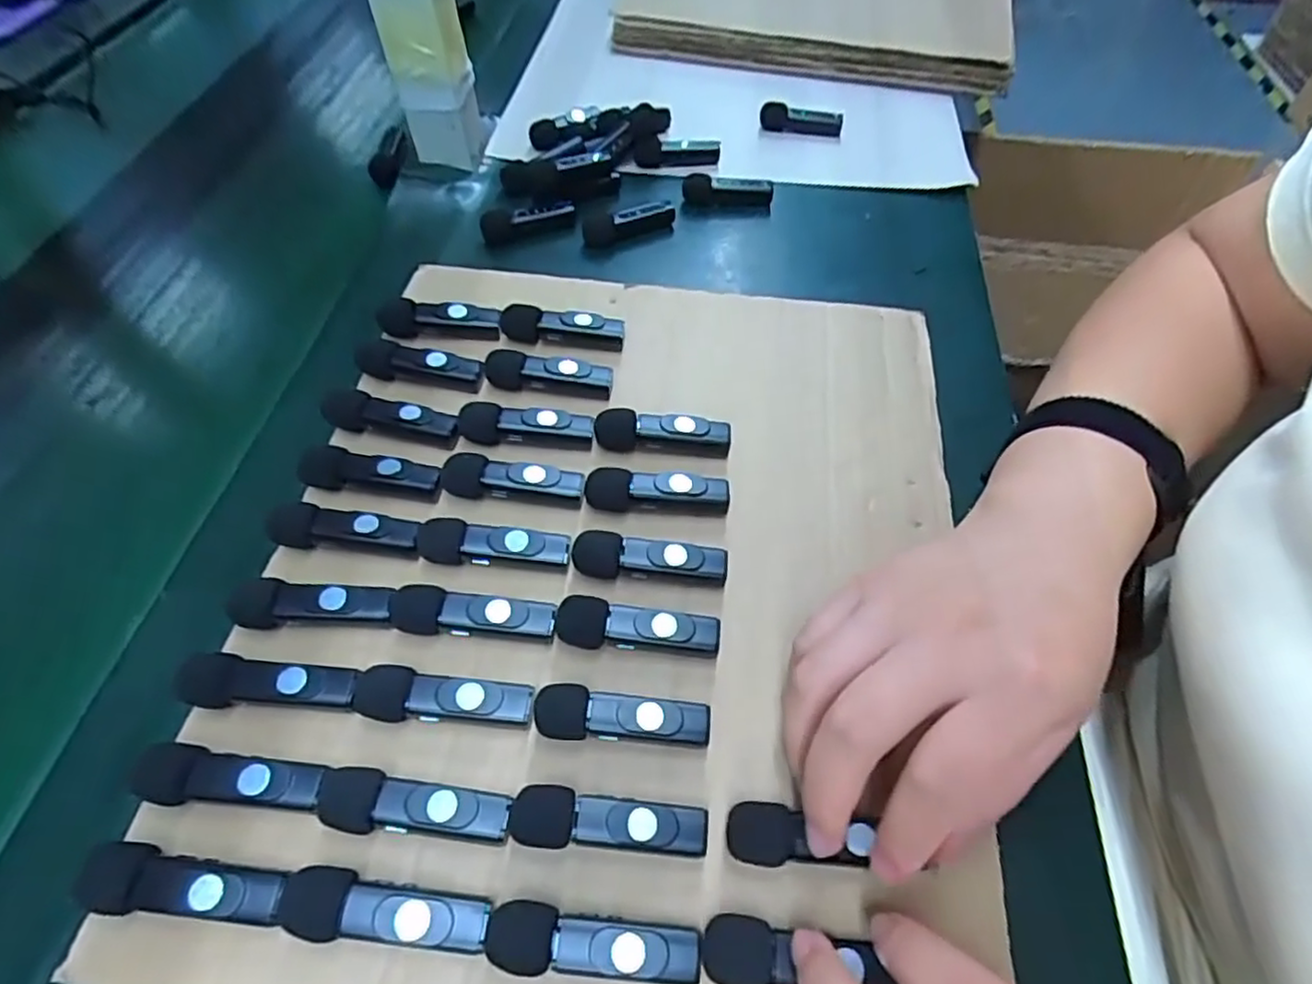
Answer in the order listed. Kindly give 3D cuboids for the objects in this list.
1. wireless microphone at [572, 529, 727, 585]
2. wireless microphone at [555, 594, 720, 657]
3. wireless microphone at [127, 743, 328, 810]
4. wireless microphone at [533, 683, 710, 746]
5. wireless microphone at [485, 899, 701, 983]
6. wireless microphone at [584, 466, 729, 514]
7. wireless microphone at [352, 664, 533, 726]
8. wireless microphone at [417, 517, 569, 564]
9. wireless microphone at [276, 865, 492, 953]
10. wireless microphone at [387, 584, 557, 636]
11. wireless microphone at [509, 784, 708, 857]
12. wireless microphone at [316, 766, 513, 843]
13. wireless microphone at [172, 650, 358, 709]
[{"bbox_3d":[-0.003,0.028,0.289,0.064,0.013,0.017,2,55,3],"label":"wireless microphone"},{"bbox_3d":[-0.007,0.054,0.271,0.064,0.013,0.019,3,55,4],"label":"wireless microphone"},{"bbox_3d":[-0.147,0.098,0.234,0.064,0.011,0.019,2,55,3],"label":"wireless microphone"},{"bbox_3d":[-0.013,0.084,0.251,0.064,0.014,0.018,3,55,4],"label":"wireless microphone"},{"bbox_3d":[-0.019,0.141,0.212,0.064,0.016,0.018,3,55,4],"label":"wireless microphone"},{"bbox_3d":[0.000,-0.001,0.307,0.064,0.014,0.016,1,55,3],"label":"wireless microphone"},{"bbox_3d":[-0.079,0.076,0.253,0.065,0.013,0.018,3,55,4],"label":"wireless microphone"},{"bbox_3d":[-0.069,0.021,0.289,0.064,0.011,0.017,2,55,3],"label":"wireless microphone"},{"bbox_3d":[-0.085,0.131,0.214,0.064,0.015,0.019,2,55,3],"label":"wireless microphone"},{"bbox_3d":[-0.073,0.048,0.272,0.065,0.012,0.018,2,55,3],"label":"wireless microphone"},{"bbox_3d":[-0.016,0.112,0.232,0.065,0.014,0.019,1,55,2],"label":"wireless microphone"},{"bbox_3d":[-0.082,0.107,0.232,0.063,0.013,0.020,2,55,3],"label":"wireless microphone"},{"bbox_3d":[-0.144,0.071,0.253,0.063,0.011,0.018,1,55,3],"label":"wireless microphone"}]

